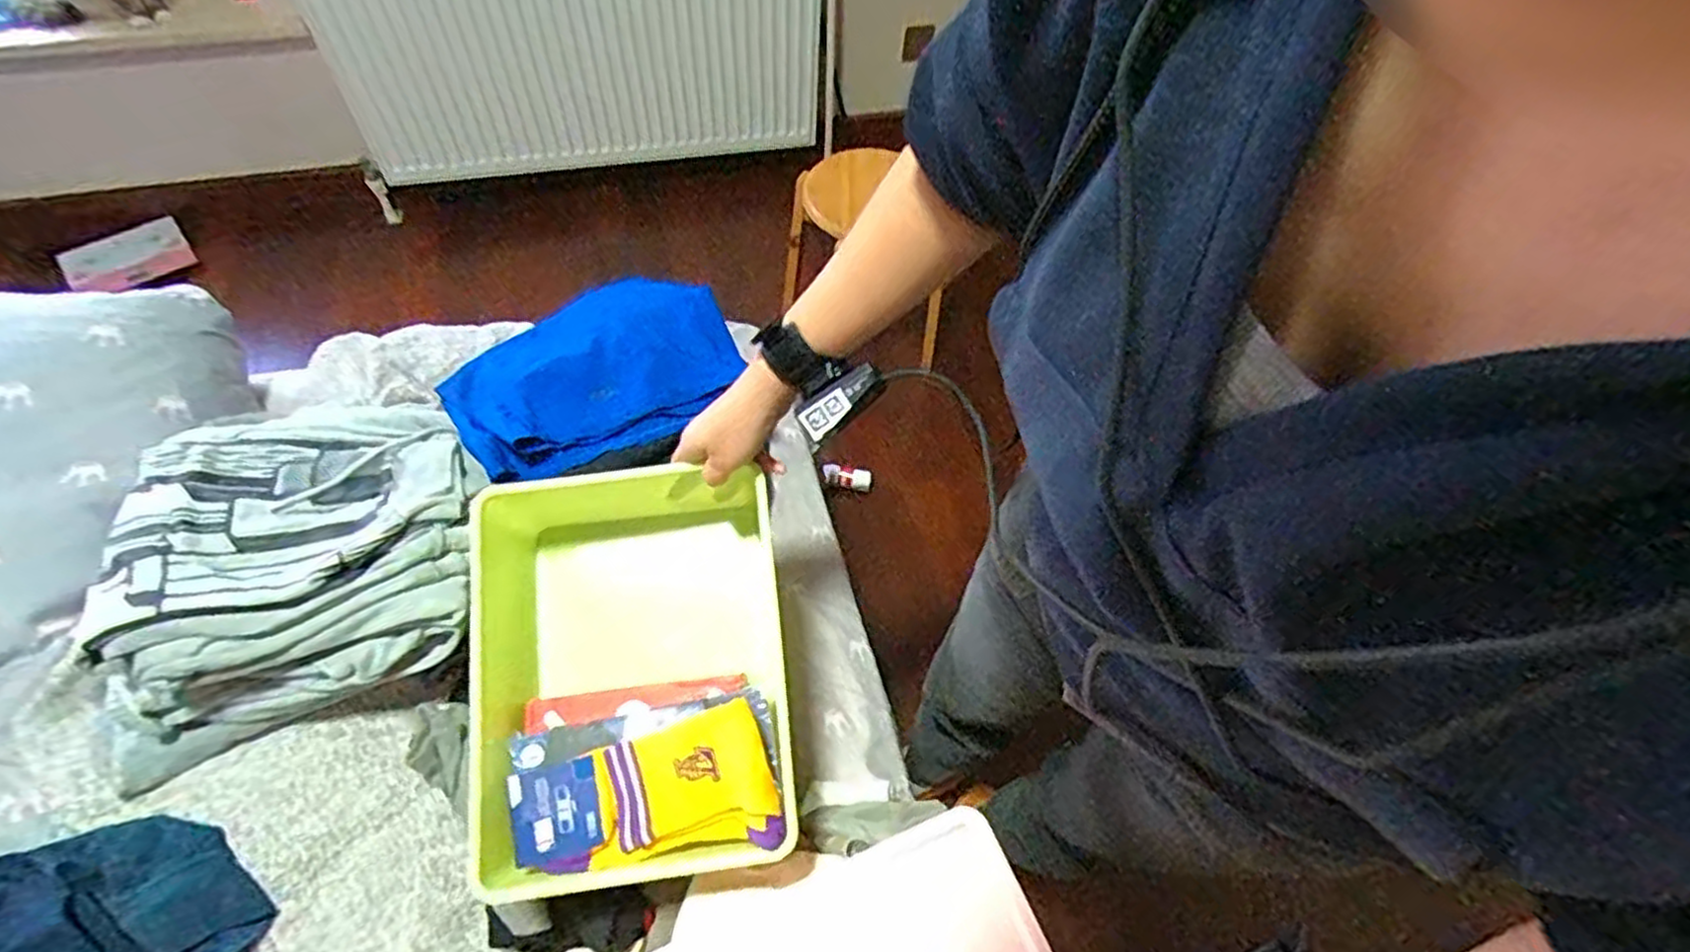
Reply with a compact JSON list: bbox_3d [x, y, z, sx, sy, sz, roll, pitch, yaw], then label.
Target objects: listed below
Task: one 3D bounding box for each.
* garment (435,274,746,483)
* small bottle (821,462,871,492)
[{"bbox_3d":[-0.278,-0.124,0.859,0.212,0.054,0.354,41,50,13],"label":"garment"},{"bbox_3d":[0.004,0.002,1.569,0.107,0.027,0.043,15,55,-11],"label":"small bottle"}]

